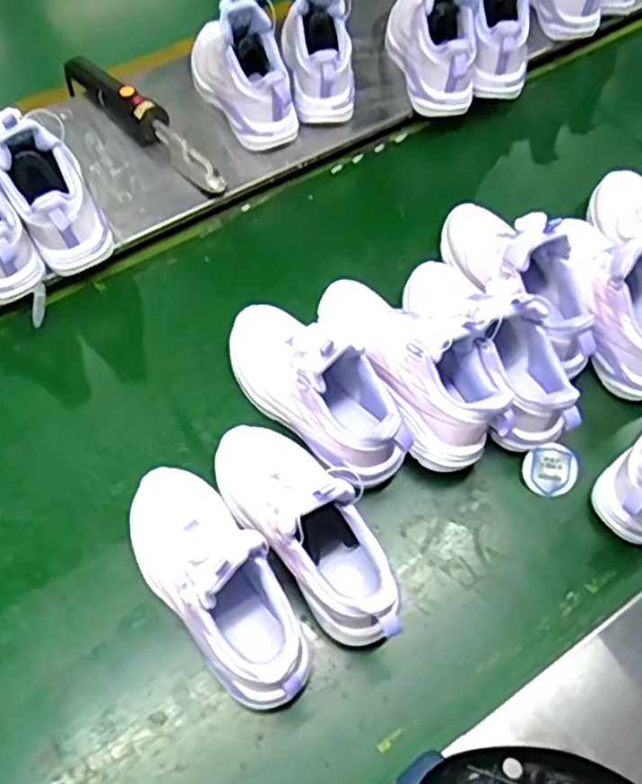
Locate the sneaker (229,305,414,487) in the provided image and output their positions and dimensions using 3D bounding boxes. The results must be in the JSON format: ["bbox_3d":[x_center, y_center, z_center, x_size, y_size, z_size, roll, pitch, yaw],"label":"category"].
[{"bbox_3d":[-0.007,-0.013,0.638,0.080,0.115,0.217,-38,71,-23],"label":"sneaker"}]

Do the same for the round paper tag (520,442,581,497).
[{"bbox_3d":[0.215,0.072,0.652,0.048,0.004,0.050,1,92,15],"label":"round paper tag"}]

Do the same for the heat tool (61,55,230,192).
[{"bbox_3d":[-0.218,-0.325,0.809,0.303,0.049,0.029,41,64,16],"label":"heat tool"}]

